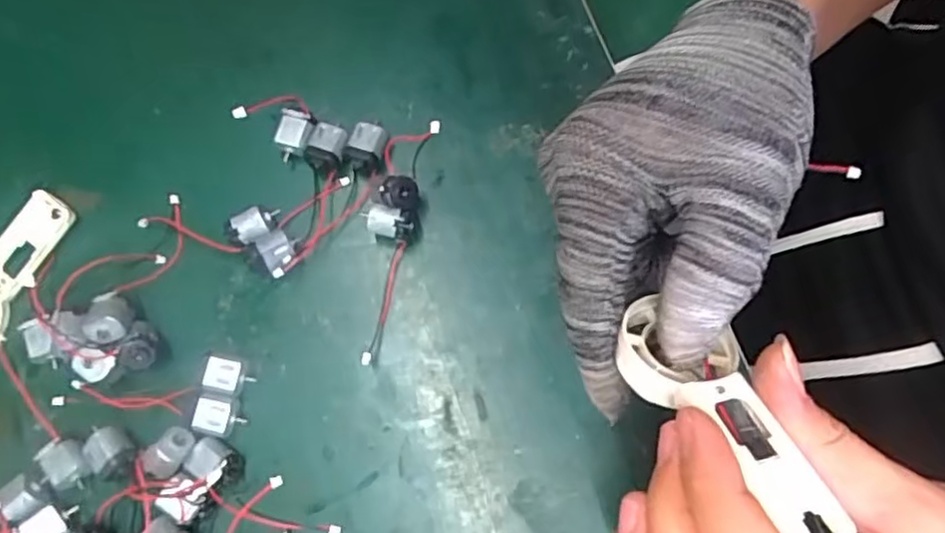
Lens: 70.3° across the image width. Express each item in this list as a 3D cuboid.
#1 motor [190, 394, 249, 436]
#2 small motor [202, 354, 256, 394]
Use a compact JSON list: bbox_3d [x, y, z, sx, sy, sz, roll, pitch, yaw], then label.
[{"bbox_3d":[-0.124,0.073,0.329,0.024,0.014,0.019,3,77,7],"label":"motor"},{"bbox_3d":[-0.120,0.055,0.334,0.023,0.016,0.017,10,78,8],"label":"small motor"}]

